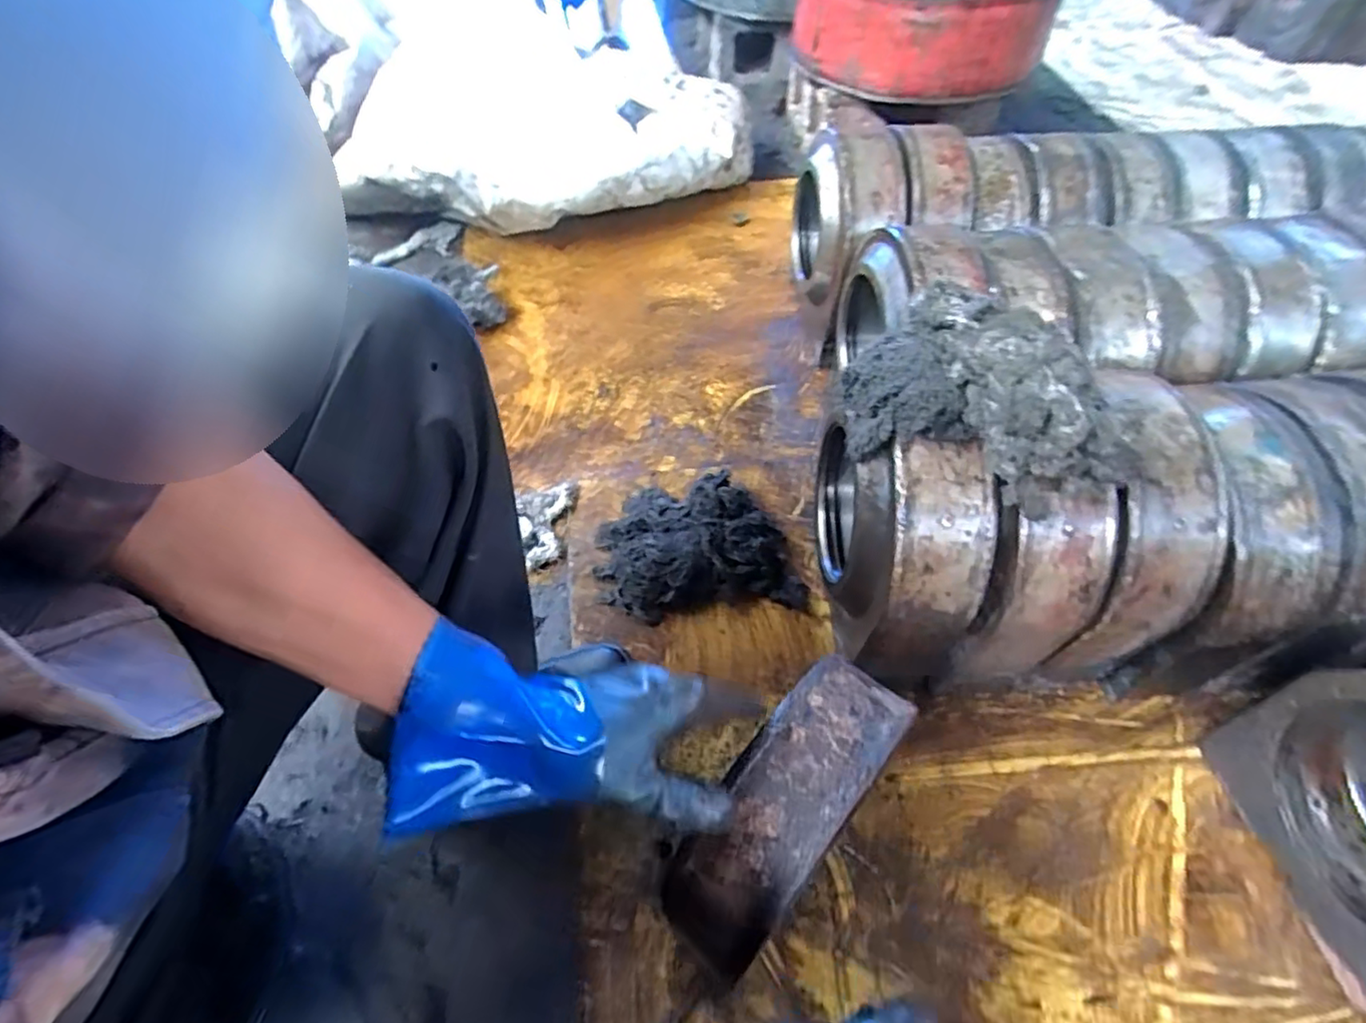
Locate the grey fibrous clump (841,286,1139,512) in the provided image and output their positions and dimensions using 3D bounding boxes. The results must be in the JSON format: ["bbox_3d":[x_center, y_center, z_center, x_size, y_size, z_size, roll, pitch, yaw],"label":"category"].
[{"bbox_3d":[0.254,-0.086,0.550,0.238,0.134,0.108,30,59,19],"label":"grey fibrous clump"}]

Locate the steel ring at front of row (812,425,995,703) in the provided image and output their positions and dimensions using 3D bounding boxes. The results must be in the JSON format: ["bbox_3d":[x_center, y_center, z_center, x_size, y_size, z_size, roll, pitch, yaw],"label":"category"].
[{"bbox_3d":[0.214,0.012,0.650,0.113,0.218,0.225,-3,55,-3],"label":"steel ring at front of row"}]

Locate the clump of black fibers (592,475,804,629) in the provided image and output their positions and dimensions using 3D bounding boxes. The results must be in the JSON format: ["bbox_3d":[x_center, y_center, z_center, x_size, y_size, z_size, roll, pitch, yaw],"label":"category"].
[{"bbox_3d":[0.019,0.034,0.847,0.260,0.070,0.206,-4,52,-1],"label":"clump of black fibers"}]

